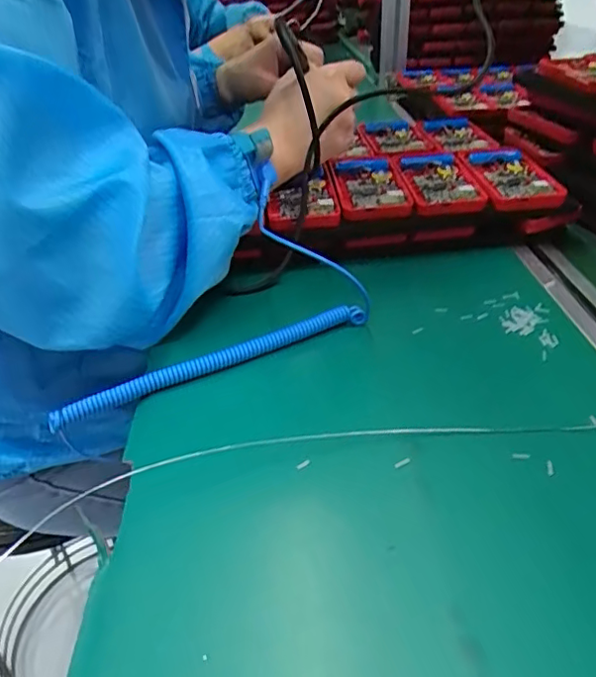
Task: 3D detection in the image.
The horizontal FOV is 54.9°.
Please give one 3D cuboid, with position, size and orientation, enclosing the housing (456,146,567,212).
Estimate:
[{"bbox_3d":[0.196,-0.149,0.537,0.069,0.032,0.105,-5,34,-3],"label":"housing"}]

